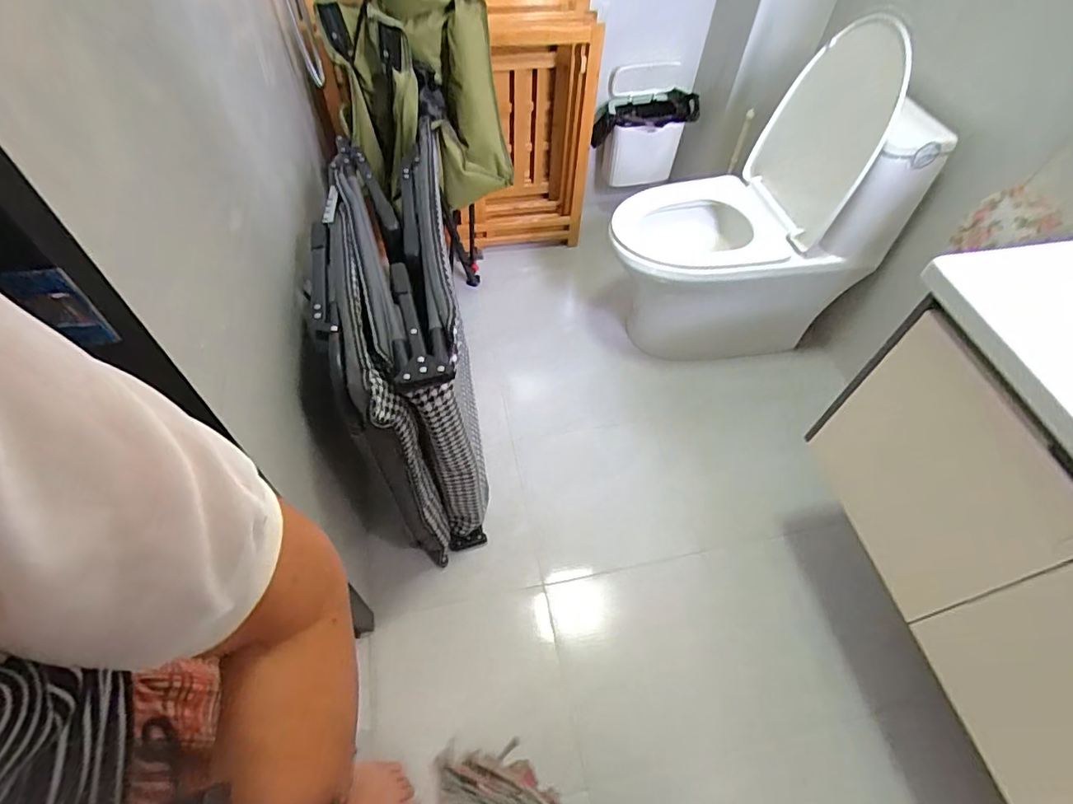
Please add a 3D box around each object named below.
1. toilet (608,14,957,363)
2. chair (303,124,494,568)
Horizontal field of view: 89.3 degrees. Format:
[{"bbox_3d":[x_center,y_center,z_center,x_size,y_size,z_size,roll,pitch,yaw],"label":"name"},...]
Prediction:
[{"bbox_3d":[0.525,-0.468,1.445,0.632,0.721,0.436,-14,59,-12],"label":"toilet"},{"bbox_3d":[-0.284,-0.122,1.228,0.259,0.643,0.759,-9,57,-9],"label":"chair"}]

